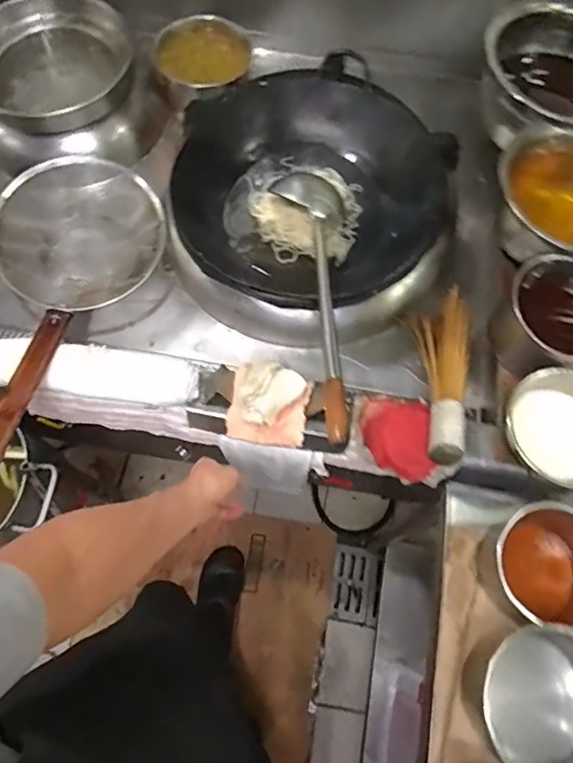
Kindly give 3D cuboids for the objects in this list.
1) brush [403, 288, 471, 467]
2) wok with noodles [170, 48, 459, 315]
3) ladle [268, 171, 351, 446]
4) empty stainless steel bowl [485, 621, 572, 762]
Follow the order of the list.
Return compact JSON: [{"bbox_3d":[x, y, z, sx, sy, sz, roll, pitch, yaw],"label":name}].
[{"bbox_3d":[0.259,-0.009,0.833,0.096,0.115,0.303,2,68,-1],"label":"brush"},{"bbox_3d":[0.043,-0.327,0.884,0.458,0.133,0.406,-38,74,-15],"label":"wok with noodles"},{"bbox_3d":[0.032,-0.134,0.782,0.117,0.103,0.483,4,68,0],"label":"ladle"},{"bbox_3d":[0.318,0.401,0.650,0.164,0.114,0.170,1,68,-1],"label":"empty stainless steel bowl"}]

